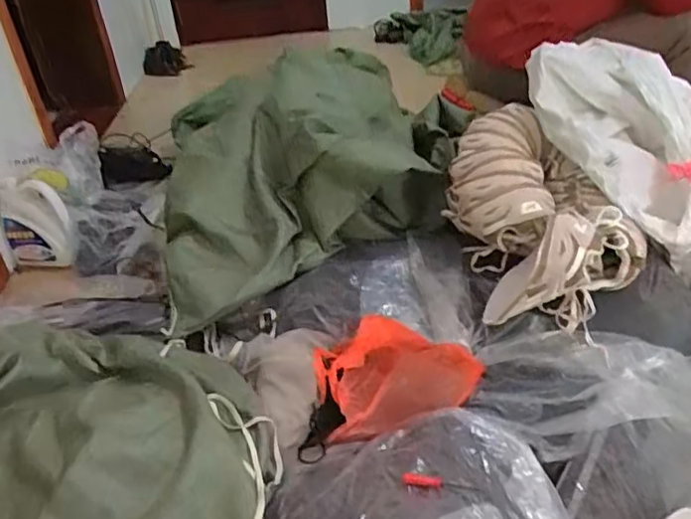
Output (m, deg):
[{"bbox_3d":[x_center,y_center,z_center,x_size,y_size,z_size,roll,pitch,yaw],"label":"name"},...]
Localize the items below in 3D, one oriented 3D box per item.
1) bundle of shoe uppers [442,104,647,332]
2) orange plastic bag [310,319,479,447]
[{"bbox_3d":[0.329,-0.077,1.060,0.264,0.238,0.397,-15,35,-13],"label":"bundle of shoe uppers"},{"bbox_3d":[0.089,0.179,0.948,0.270,0.054,0.201,-10,34,-6],"label":"orange plastic bag"}]

